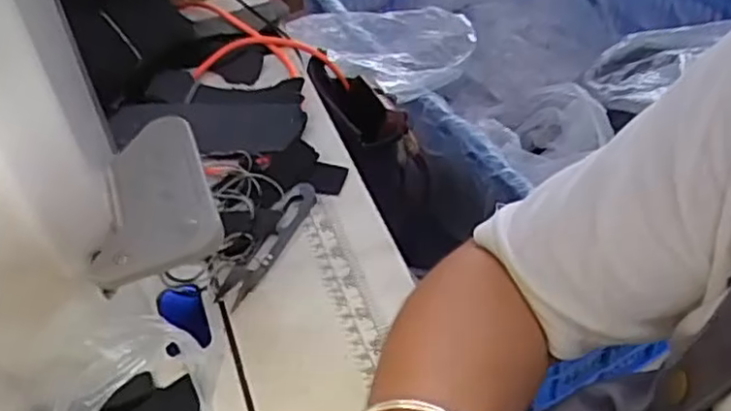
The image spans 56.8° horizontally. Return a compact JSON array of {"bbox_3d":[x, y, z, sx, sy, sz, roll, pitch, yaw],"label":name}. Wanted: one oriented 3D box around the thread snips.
[{"bbox_3d":[-0.065,0.024,0.457,0.021,0.017,0.099,21,54,21],"label":"thread snips"}]

